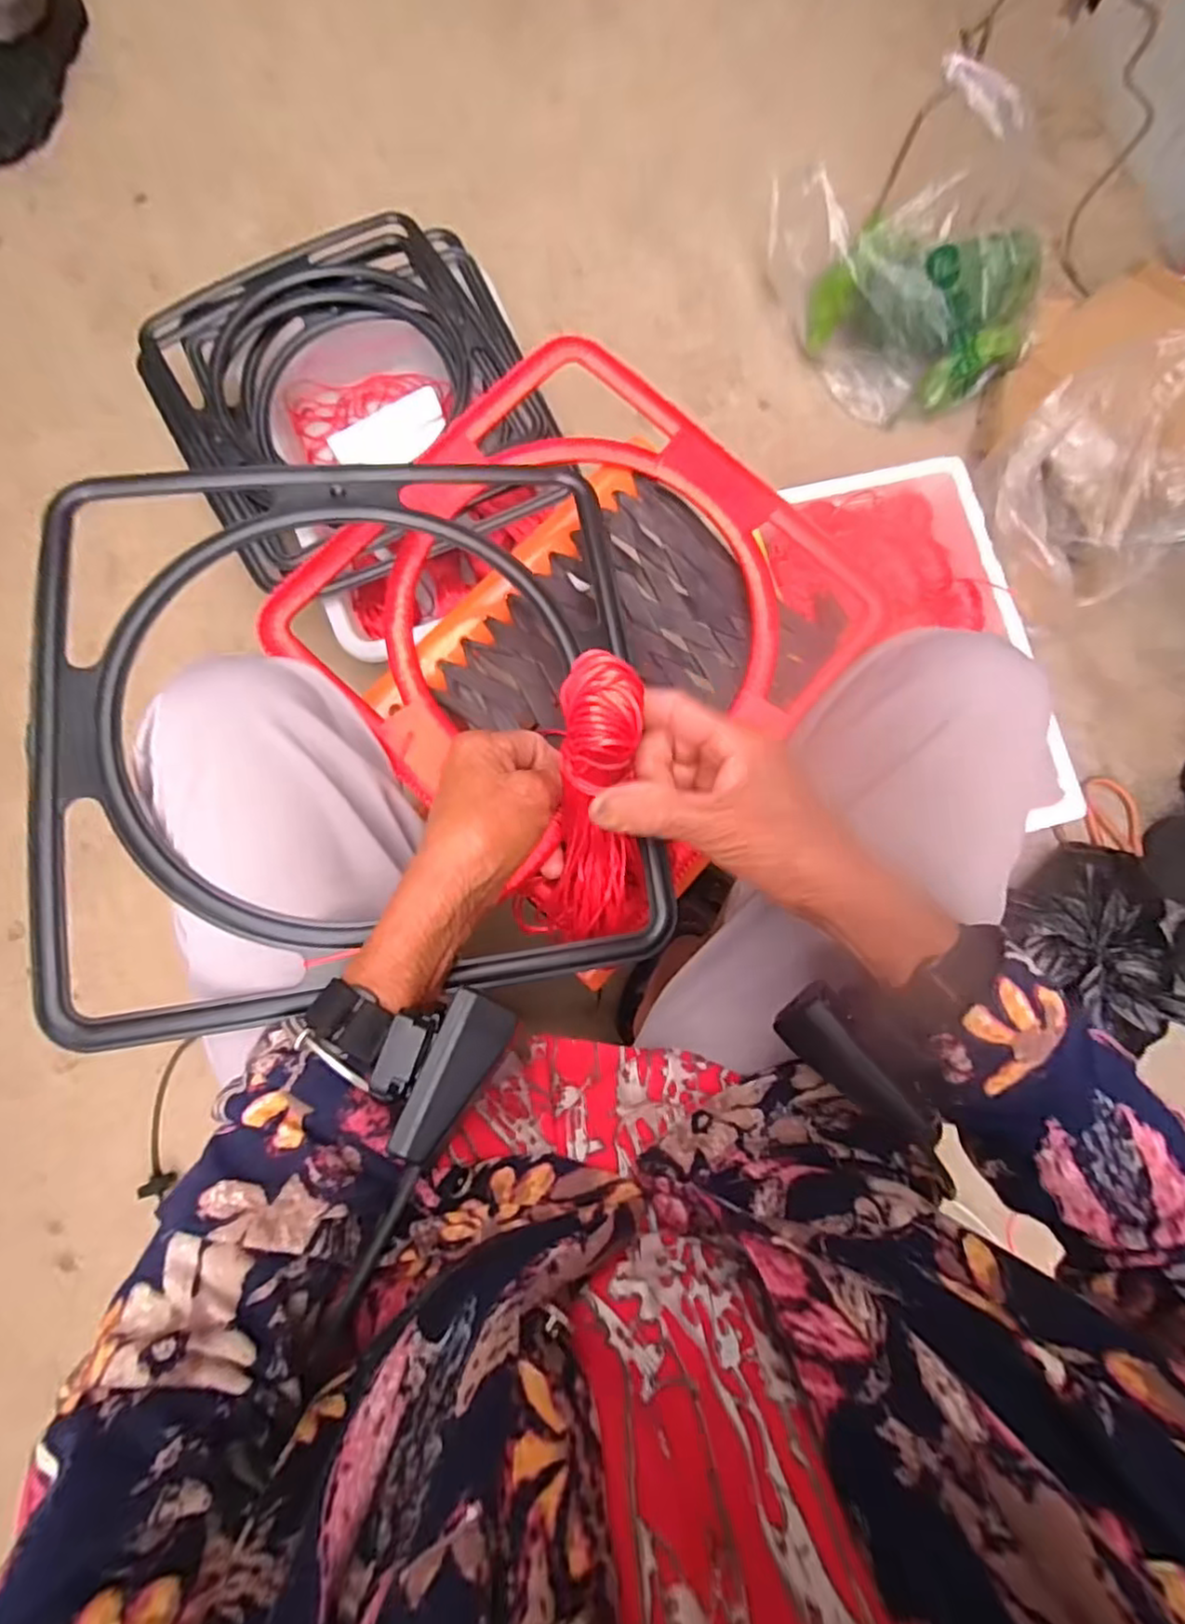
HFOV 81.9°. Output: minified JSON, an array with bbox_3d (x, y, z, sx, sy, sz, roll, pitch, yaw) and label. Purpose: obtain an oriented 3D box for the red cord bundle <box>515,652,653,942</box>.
[{"bbox_3d":[-0.002,0.001,0.350,0.070,0.160,0.031,-1,40,-5],"label":"red cord bundle"}]

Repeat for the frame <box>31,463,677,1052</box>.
[{"bbox_3d":[-0.134,-0.066,0.396,0.319,0.033,0.342,-7,78,-13],"label":"frame"}]

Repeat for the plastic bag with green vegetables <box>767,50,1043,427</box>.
[{"bbox_3d":[0.387,-0.654,0.809,0.230,0.187,0.304,-41,87,-9],"label":"plastic bag with green vegetables"}]

